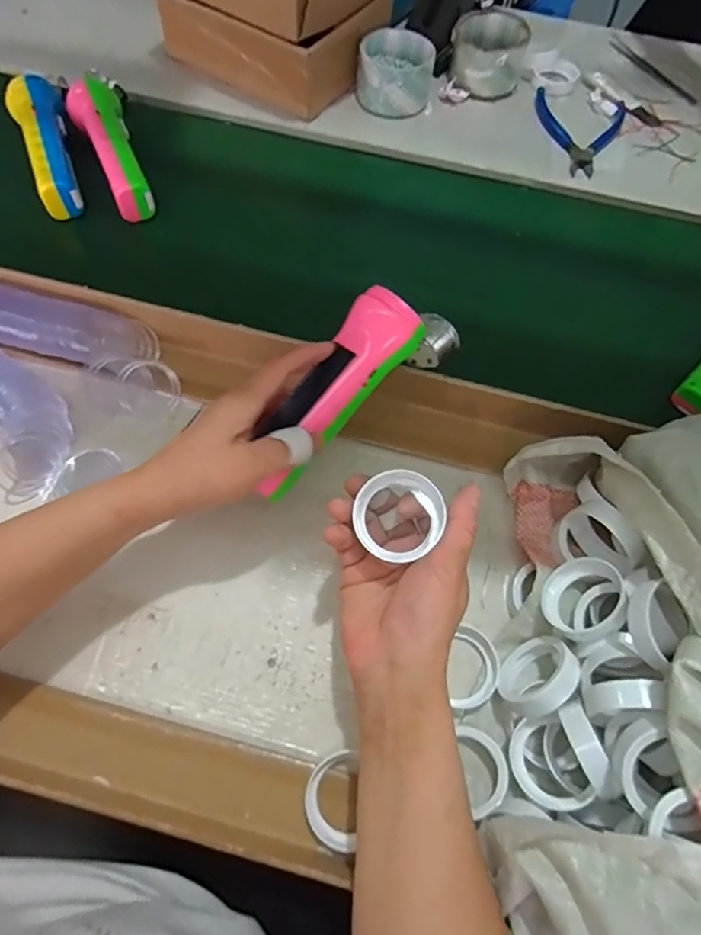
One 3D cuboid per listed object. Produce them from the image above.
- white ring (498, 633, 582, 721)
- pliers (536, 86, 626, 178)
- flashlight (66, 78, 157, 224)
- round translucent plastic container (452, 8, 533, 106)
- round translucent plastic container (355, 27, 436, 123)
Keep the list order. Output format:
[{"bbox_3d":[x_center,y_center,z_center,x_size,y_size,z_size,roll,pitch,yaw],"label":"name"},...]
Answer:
[{"bbox_3d":[0.120,0.134,0.363,0.052,0.054,0.018,-41,94,-4],"label":"white ring"},{"bbox_3d":[0.261,-0.375,0.635,0.101,0.010,0.138,9,64,1],"label":"pliers"},{"bbox_3d":[-0.236,-0.319,0.563,0.055,0.052,0.175,-22,68,-13],"label":"flashlight"},{"bbox_3d":[0.161,-0.479,0.660,0.088,0.048,0.095,18,65,5],"label":"round translucent plastic container"},{"bbox_3d":[0.051,-0.440,0.636,0.083,0.051,0.086,11,65,2],"label":"round translucent plastic container"}]

